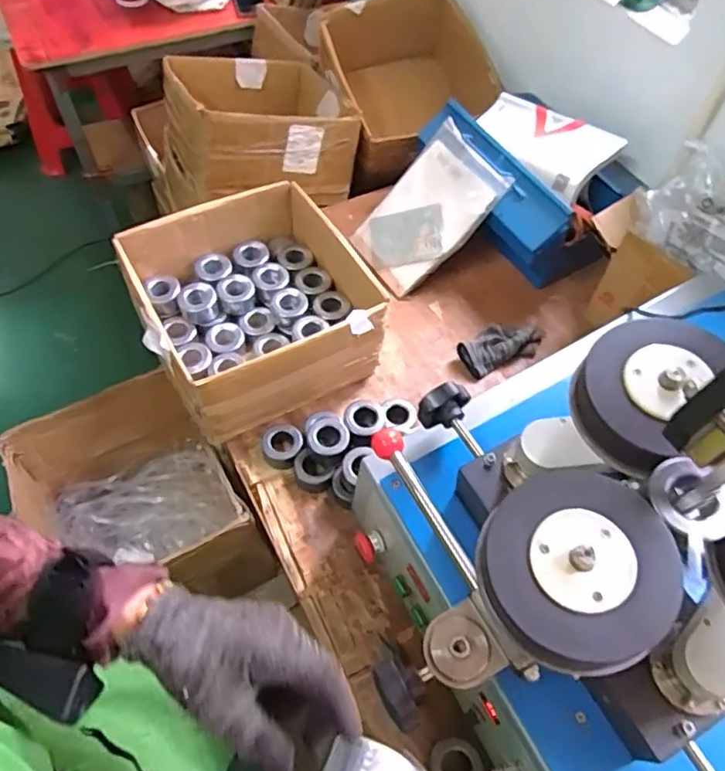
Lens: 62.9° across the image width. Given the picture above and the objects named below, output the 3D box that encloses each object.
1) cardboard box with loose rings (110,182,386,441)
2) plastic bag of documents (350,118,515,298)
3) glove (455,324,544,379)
[{"bbox_3d":[-0.171,-0.132,0.963,0.344,0.156,0.332,-25,61,-18],"label":"cardboard box with loose rings"},{"bbox_3d":[0.117,-0.319,1.101,0.278,0.028,0.183,-45,66,18],"label":"plastic bag of documents"},{"bbox_3d":[0.244,-0.066,1.037,0.157,0.045,0.074,-17,59,-14],"label":"glove"}]

